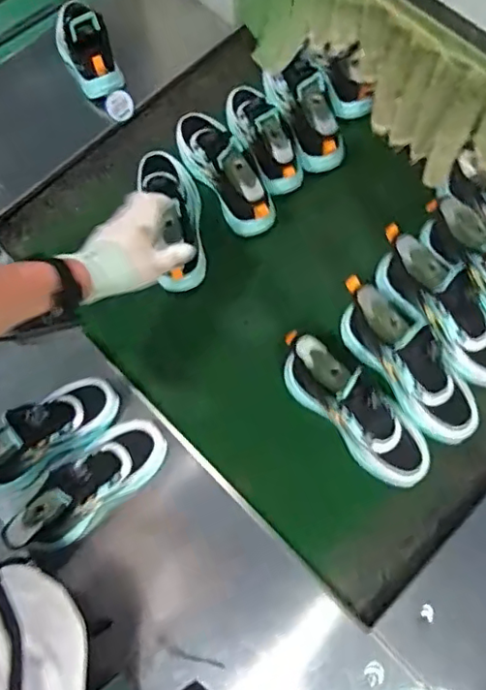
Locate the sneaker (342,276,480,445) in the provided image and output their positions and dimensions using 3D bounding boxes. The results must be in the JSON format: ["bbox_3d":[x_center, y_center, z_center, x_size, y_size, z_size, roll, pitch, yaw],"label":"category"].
[{"bbox_3d":[0.216,0.019,0.749,0.081,0.104,0.238,-38,75,-12],"label":"sneaker"}]

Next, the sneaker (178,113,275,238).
[{"bbox_3d":[-0.021,-0.276,0.869,0.092,0.114,0.226,-31,73,-10],"label":"sneaker"}]

